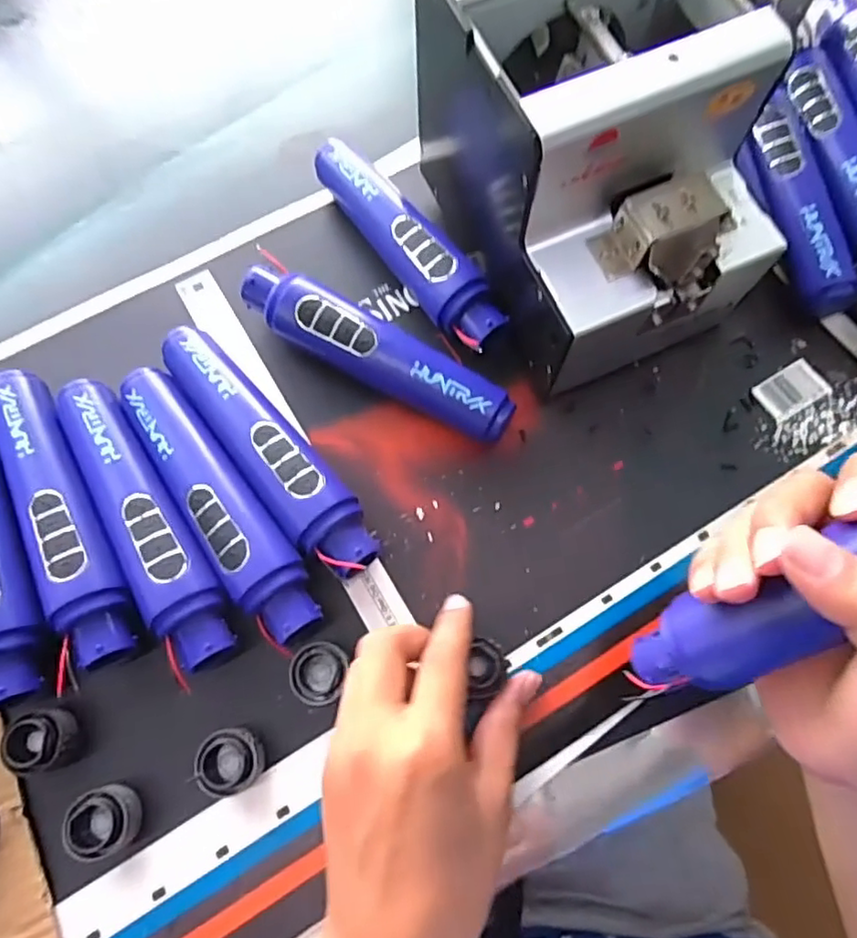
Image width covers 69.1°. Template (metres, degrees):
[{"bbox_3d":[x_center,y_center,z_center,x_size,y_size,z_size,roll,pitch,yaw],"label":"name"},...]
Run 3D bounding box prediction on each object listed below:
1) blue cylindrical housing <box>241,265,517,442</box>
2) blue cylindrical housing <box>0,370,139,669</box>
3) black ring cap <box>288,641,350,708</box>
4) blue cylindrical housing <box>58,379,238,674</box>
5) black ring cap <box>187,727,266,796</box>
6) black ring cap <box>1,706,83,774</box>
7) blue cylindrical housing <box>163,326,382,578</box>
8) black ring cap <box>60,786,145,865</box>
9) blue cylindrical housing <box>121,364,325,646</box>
[{"bbox_3d":[-0.032,-0.063,0.363,0.171,0.039,0.034,30,73,10],"label":"blue cylindrical housing"},{"bbox_3d":[-0.197,0.020,0.334,0.036,0.036,0.175,-27,73,-9],"label":"blue cylindrical housing"},{"bbox_3d":[-0.055,0.103,0.315,0.027,0.019,0.029,0,71,0],"label":"black ring cap"},{"bbox_3d":[-0.152,0.026,0.335,0.038,0.037,0.173,-31,74,-11],"label":"blue cylindrical housing"},{"bbox_3d":[-0.097,0.142,0.303,0.029,0.025,0.028,0,71,0],"label":"black ring cap"},{"bbox_3d":[-0.184,0.131,0.304,0.027,0.031,0.028,1,69,-2],"label":"black ring cap"},{"bbox_3d":[-0.089,-0.012,0.345,0.037,0.037,0.173,-39,75,-13],"label":"blue cylindrical housing"},{"bbox_3d":[-0.152,0.166,0.295,0.030,0.027,0.029,0,71,0],"label":"black ring cap"},{"bbox_3d":[-0.115,0.016,0.336,0.038,0.034,0.172,-36,75,-12],"label":"blue cylindrical housing"}]

